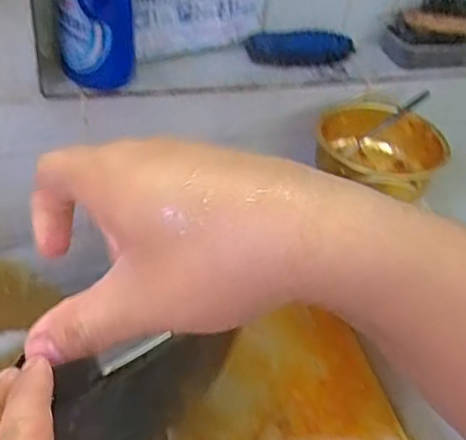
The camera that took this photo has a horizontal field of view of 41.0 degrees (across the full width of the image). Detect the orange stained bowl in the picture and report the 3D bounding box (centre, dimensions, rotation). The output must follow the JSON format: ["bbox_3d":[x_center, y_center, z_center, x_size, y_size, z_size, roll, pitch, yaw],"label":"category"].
[{"bbox_3d":[0.191,-0.084,0.834,0.162,0.080,0.171,4,41,-4],"label":"orange stained bowl"}]

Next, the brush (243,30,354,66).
[{"bbox_3d":[0.097,-0.241,0.883,0.155,0.046,0.045,3,41,-5],"label":"brush"}]

